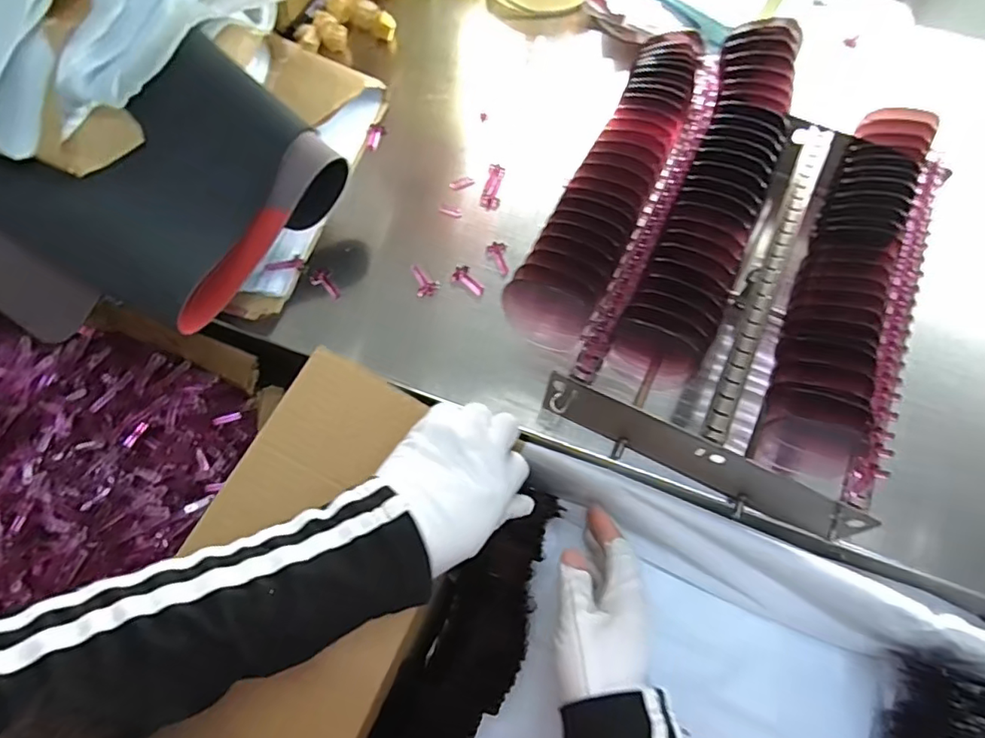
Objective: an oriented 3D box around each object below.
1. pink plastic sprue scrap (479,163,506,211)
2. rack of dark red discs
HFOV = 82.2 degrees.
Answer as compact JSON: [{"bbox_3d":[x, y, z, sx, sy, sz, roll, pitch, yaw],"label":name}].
[{"bbox_3d":[0.000,-0.163,0.504,0.017,0.015,0.042,8,64,2],"label":"pink plastic sprue scrap"},{"bbox_3d":[0.169,-0.082,0.411,0.233,0.130,0.303,25,66,9],"label":"rack of dark red discs"}]

